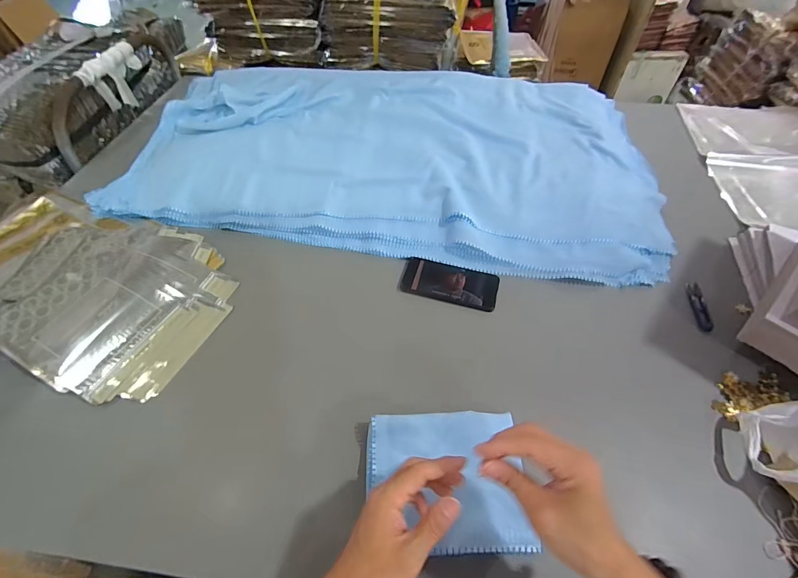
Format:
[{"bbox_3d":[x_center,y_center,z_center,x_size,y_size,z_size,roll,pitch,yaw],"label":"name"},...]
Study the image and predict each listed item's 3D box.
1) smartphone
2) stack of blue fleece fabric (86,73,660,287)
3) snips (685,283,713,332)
[{"bbox_3d":[0.089,-0.011,0.655,0.165,0.007,0.078,13,54,10],"label":"smartphone"},{"bbox_3d":[-0.018,-0.320,0.831,1.118,0.073,0.587,7,53,5],"label":"stack of blue fleece fabric"},{"bbox_3d":[0.507,0.027,0.629,0.026,0.010,0.101,14,54,10],"label":"snips"}]

